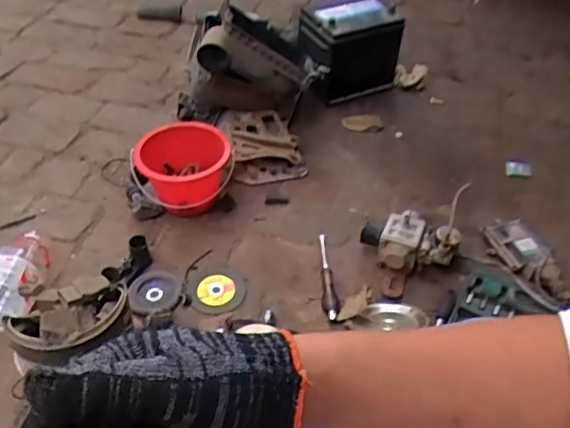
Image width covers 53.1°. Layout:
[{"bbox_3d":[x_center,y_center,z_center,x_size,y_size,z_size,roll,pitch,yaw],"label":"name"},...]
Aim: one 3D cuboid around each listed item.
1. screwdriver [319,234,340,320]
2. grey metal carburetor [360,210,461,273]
[{"bbox_3d":[0.081,0.114,1.043,0.030,0.027,0.184,1,44,-3],"label":"screwdriver"},{"bbox_3d":[0.238,0.055,1.081,0.185,0.084,0.087,-1,44,-4],"label":"grey metal carburetor"}]

